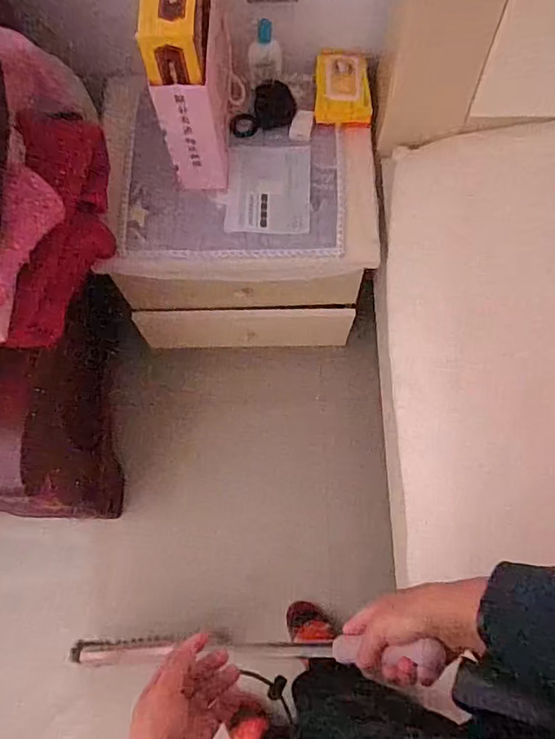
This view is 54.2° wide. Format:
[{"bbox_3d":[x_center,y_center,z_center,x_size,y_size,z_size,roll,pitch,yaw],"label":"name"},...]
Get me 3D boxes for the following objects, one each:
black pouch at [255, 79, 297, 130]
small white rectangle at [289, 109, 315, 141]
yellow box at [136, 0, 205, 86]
[{"bbox_3d":[-0.005,-0.478,0.974,0.072,0.033,0.083,-13,74,-2],"label":"black pouch"},{"bbox_3d":[0.045,-0.441,0.976,0.039,0.013,0.059,11,74,5],"label":"small white rectangle"},{"bbox_3d":[-0.137,-0.500,0.738,0.076,0.076,0.207,1,74,2],"label":"yellow box"}]

